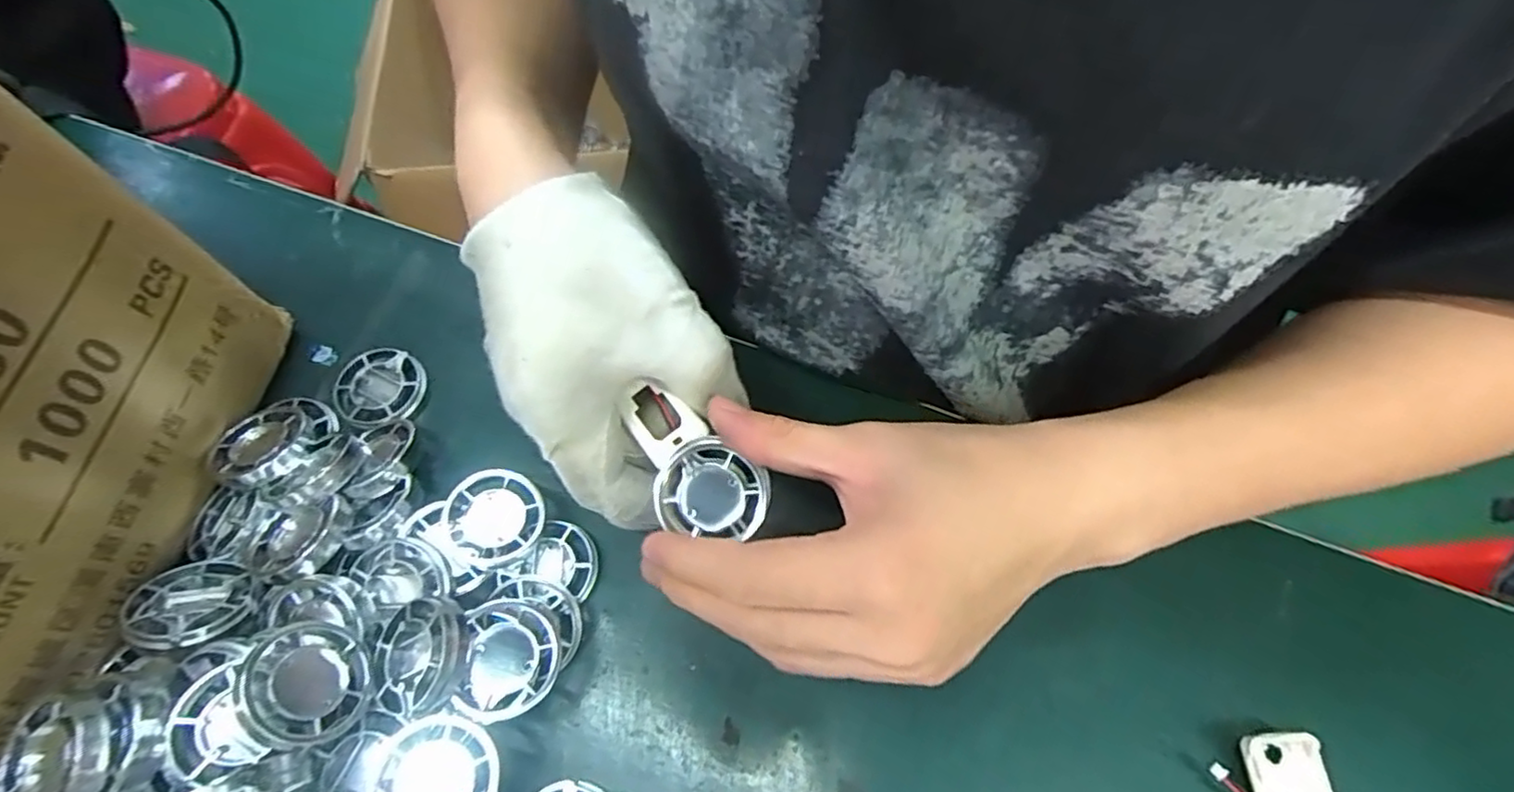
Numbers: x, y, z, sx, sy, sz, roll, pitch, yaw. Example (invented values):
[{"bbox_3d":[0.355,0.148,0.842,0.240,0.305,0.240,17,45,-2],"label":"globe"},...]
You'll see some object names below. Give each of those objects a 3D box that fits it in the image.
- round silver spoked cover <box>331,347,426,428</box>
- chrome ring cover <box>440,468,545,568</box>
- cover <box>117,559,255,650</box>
[{"bbox_3d":[-0.173,-0.004,0.310,0.042,0.007,0.038,19,67,9],"label":"round silver spoked cover"},{"bbox_3d":[-0.105,0.048,0.270,0.037,0.006,0.037,17,67,8],"label":"chrome ring cover"},{"bbox_3d":[-0.209,0.078,0.251,0.037,0.010,0.040,-23,43,-40],"label":"cover"}]

